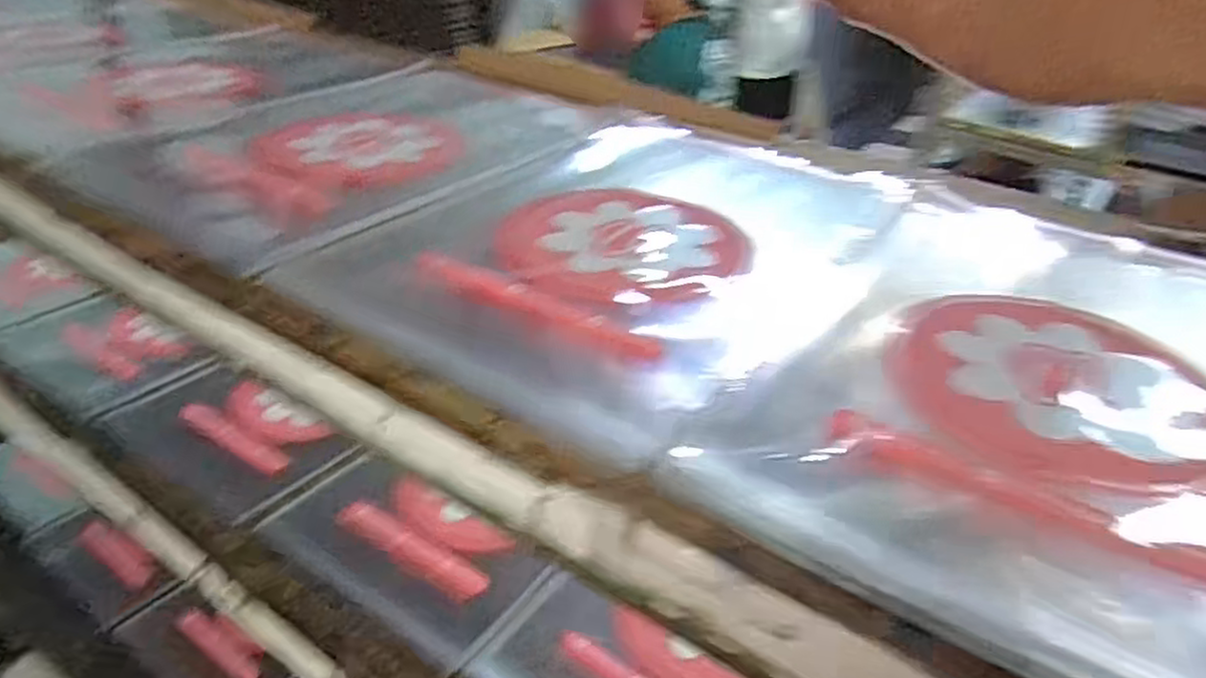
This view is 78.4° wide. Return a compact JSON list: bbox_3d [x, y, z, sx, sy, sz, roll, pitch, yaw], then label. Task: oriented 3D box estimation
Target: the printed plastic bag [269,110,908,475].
[{"bbox_3d":[0.023,-0.075,0.492,0.267,0.006,0.390,22,38,26],"label":"printed plastic bag"}]

